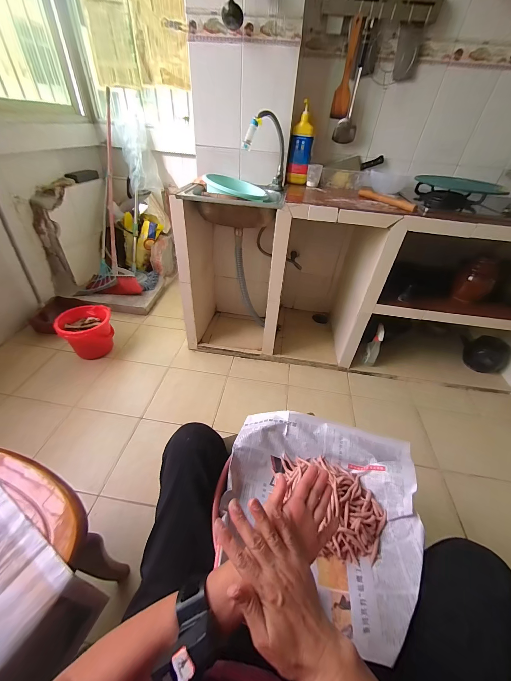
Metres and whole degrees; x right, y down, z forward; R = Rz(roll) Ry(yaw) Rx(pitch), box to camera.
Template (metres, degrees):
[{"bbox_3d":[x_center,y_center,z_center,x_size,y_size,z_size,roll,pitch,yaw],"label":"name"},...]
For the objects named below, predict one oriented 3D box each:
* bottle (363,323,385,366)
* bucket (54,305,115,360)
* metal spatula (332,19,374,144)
[{"bbox_3d":[0.624,0.034,1.366,0.070,0.236,0.093,27,45,24],"label":"bottle"},{"bbox_3d":[-0.859,-0.045,1.361,0.228,0.184,0.237,3,41,-2],"label":"bucket"},{"bbox_3d":[0.398,-1.010,1.051,0.090,0.347,0.051,13,41,9],"label":"metal spatula"}]

